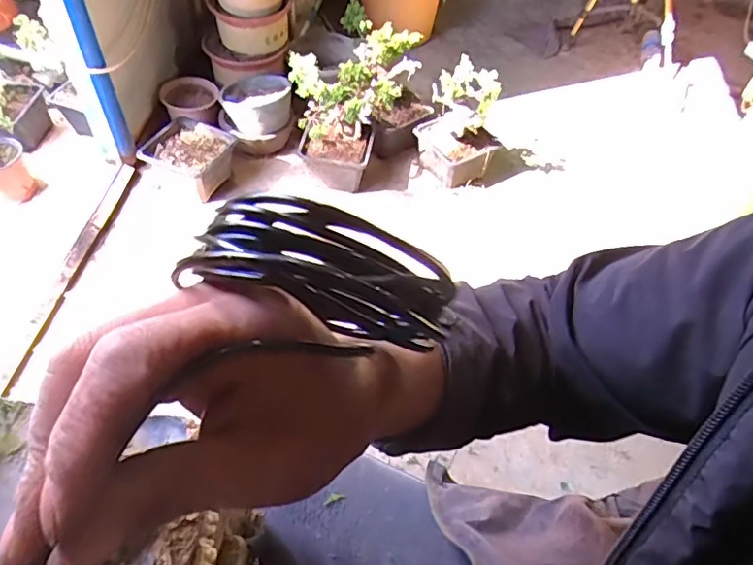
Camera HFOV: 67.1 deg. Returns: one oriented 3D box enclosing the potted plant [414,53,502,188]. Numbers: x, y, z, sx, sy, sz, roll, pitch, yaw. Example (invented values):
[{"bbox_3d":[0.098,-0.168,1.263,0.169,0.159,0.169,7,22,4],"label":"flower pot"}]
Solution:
[{"bbox_3d":[0.214,-0.396,1.404,0.164,0.250,0.176,-28,59,-24],"label":"potted plant"}]

